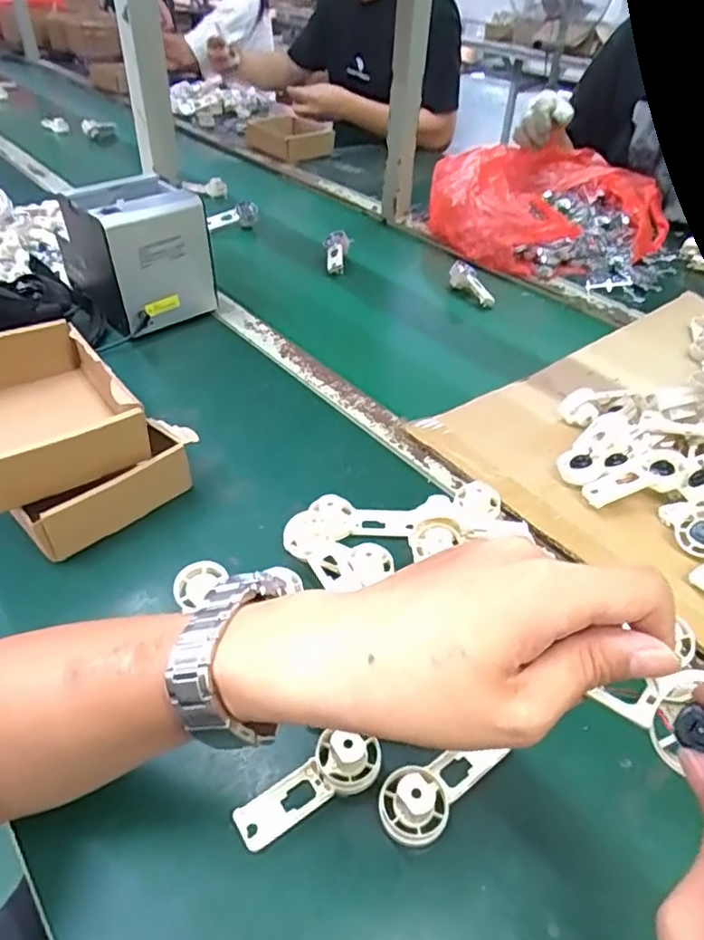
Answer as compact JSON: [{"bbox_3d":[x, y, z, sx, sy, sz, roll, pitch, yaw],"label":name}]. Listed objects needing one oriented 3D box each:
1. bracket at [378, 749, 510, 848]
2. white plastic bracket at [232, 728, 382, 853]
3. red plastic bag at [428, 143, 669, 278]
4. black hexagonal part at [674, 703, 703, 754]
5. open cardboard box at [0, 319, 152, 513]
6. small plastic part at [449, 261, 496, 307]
[{"bbox_3d":[0.056,0.186,0.359,0.083,0.025,0.038,-18,45,-18],"label":"bracket"},{"bbox_3d":[-0.027,0.187,0.363,0.089,0.023,0.033,-28,48,-11],"label":"white plastic bracket"},{"bbox_3d":[0.353,-0.467,1.065,0.392,0.107,0.332,-9,43,-13],"label":"red plastic bag"},{"bbox_3d":[0.130,0.098,0.227,0.016,0.008,0.014,24,84,40],"label":"black hexagonal part"},{"bbox_3d":[-0.268,-0.051,0.520,0.133,0.069,0.172,-24,48,-28],"label":"open cardboard box"},{"bbox_3d":[0.176,-0.276,0.903,0.044,0.032,0.094,-5,42,-9],"label":"small plastic part"}]

